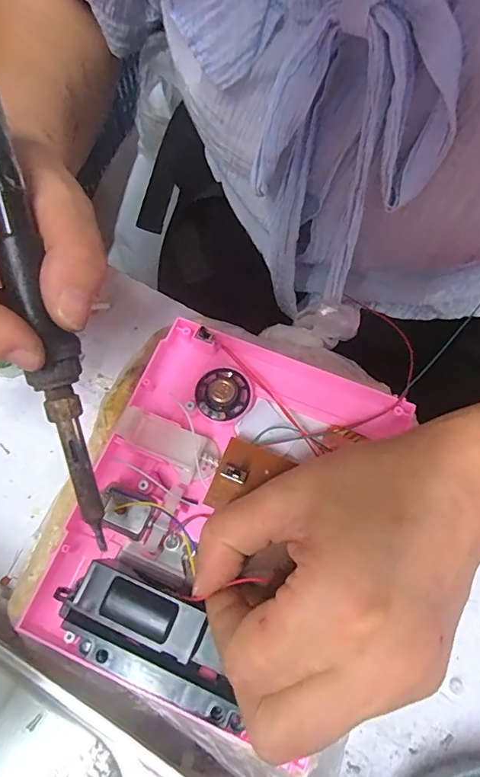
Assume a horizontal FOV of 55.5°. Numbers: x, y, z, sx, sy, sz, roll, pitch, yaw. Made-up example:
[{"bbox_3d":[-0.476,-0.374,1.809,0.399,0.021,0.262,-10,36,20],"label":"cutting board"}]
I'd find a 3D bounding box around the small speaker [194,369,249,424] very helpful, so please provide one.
[{"bbox_3d":[-0.009,0.001,0.233,0.027,0.012,0.028,0,67,-1],"label":"small speaker"}]

